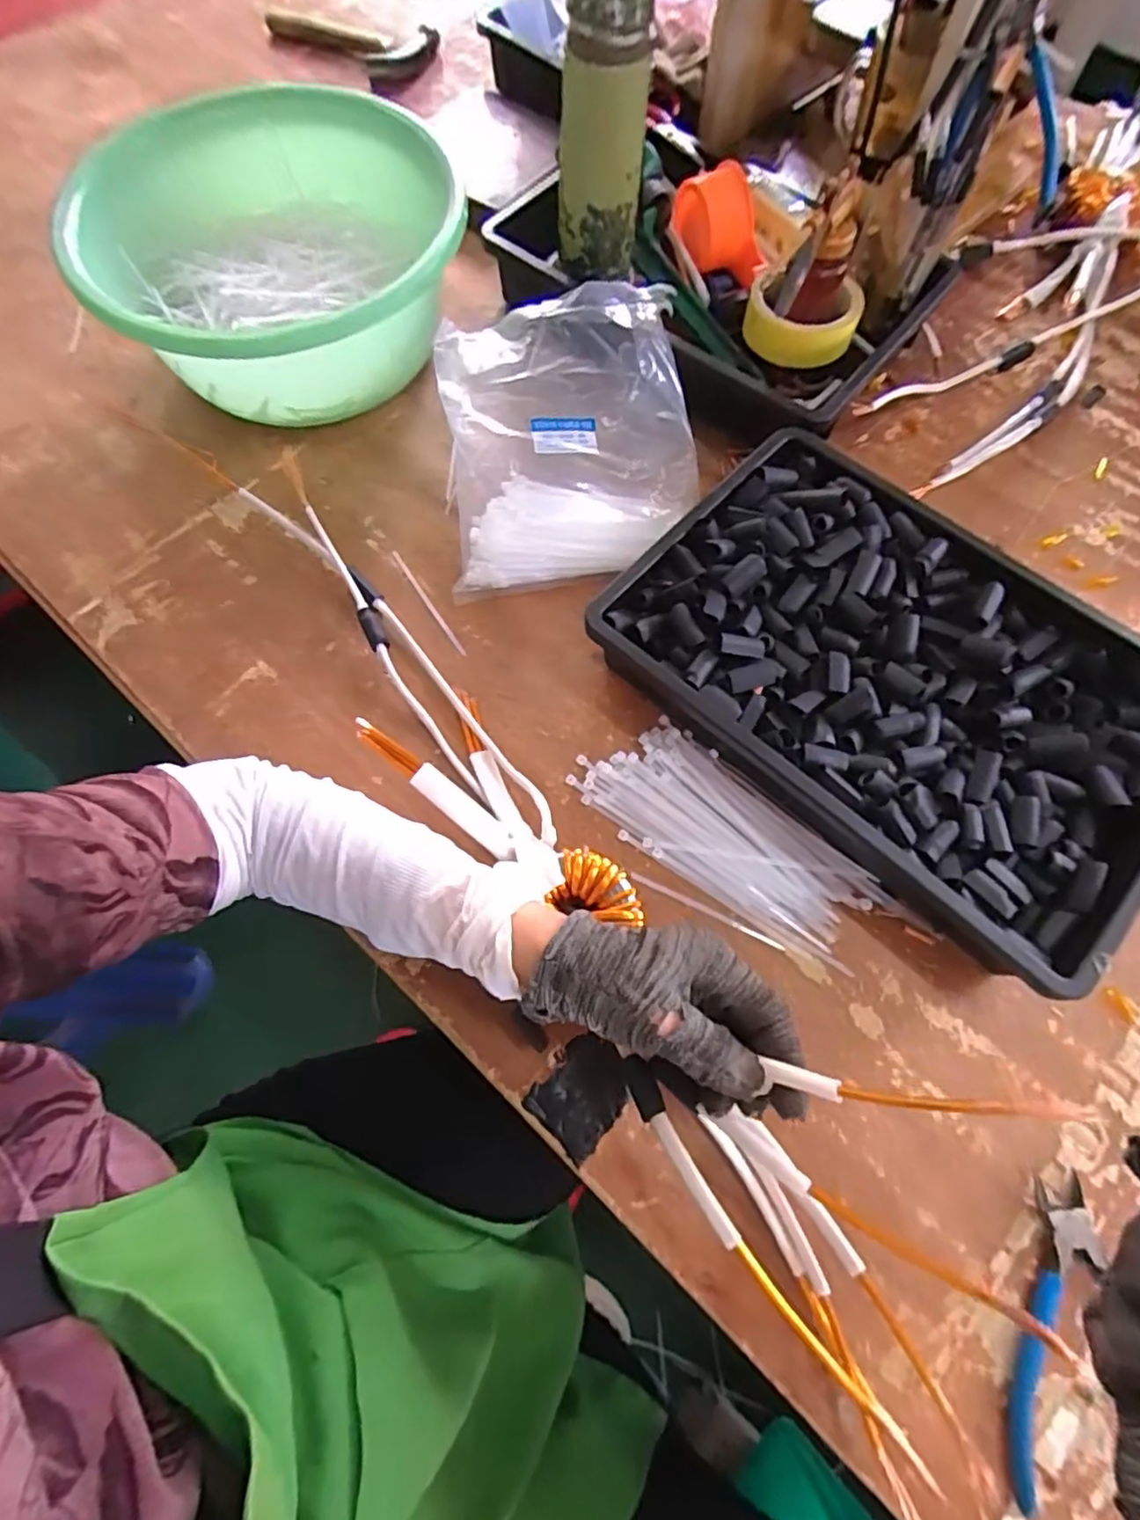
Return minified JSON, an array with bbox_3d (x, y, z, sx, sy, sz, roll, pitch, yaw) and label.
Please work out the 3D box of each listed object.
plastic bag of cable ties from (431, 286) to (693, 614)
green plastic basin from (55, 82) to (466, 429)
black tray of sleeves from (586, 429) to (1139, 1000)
[{"bbox_3d":[-0.001,-0.258,0.525,0.193,0.092,0.215,-8,68,-2],"label":"plastic bag of cable ties"},{"bbox_3d":[-0.252,-0.412,0.560,0.307,0.136,0.299,0,68,1],"label":"green plastic basin"},{"bbox_3d":[0.224,-0.054,0.454,0.363,0.067,0.243,42,74,16],"label":"black tray of sleeves"}]

